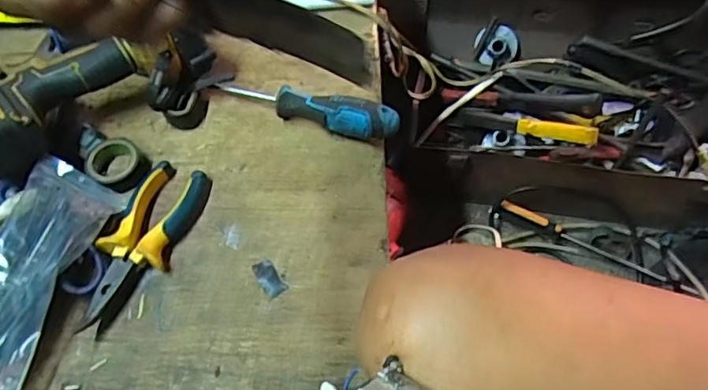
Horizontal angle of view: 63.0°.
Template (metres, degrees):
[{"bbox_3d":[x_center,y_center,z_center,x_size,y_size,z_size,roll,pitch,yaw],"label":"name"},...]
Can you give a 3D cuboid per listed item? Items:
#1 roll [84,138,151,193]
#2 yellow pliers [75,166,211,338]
[{"bbox_3d":[-0.210,-0.028,0.512,0.048,0.024,0.046,-1,61,2],"label":"roll"},{"bbox_3d":[-0.175,0.037,0.475,0.053,0.023,0.144,18,63,12],"label":"yellow pliers"}]

